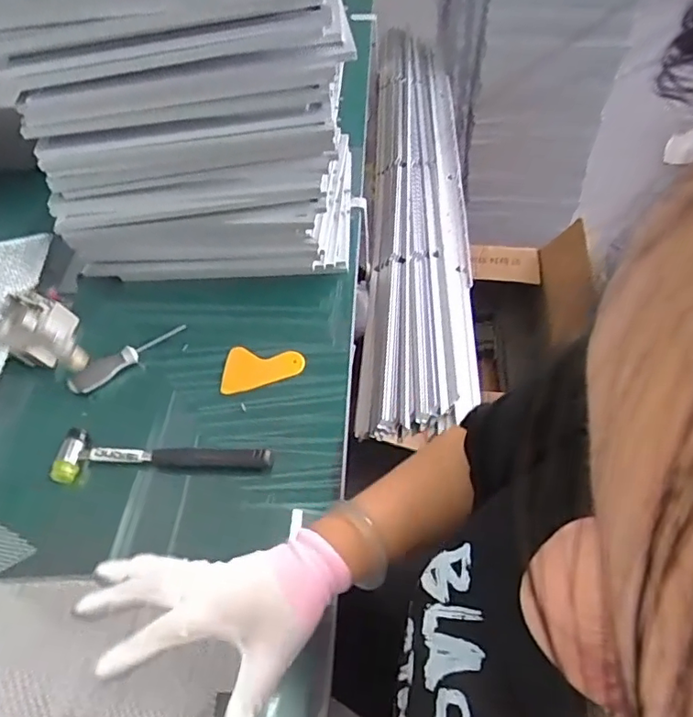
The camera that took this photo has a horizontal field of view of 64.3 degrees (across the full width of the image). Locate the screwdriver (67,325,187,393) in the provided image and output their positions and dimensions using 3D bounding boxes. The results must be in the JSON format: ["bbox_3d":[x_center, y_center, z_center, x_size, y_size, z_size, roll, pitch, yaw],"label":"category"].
[{"bbox_3d":[-0.288,-0.006,0.726,0.159,0.024,0.021,-36,58,-20],"label":"screwdriver"}]

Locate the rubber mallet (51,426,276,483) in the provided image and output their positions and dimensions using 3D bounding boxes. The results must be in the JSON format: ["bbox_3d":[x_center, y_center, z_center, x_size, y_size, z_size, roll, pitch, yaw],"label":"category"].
[{"bbox_3d":[-0.210,0.120,0.627,0.242,0.023,0.058,3,54,8],"label":"rubber mallet"}]

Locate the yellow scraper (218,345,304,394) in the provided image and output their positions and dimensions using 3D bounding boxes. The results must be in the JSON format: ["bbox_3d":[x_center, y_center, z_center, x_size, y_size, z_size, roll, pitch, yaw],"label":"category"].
[{"bbox_3d":[-0.108,0.016,0.715,0.100,0.009,0.063,5,63,0],"label":"yellow scraper"}]

